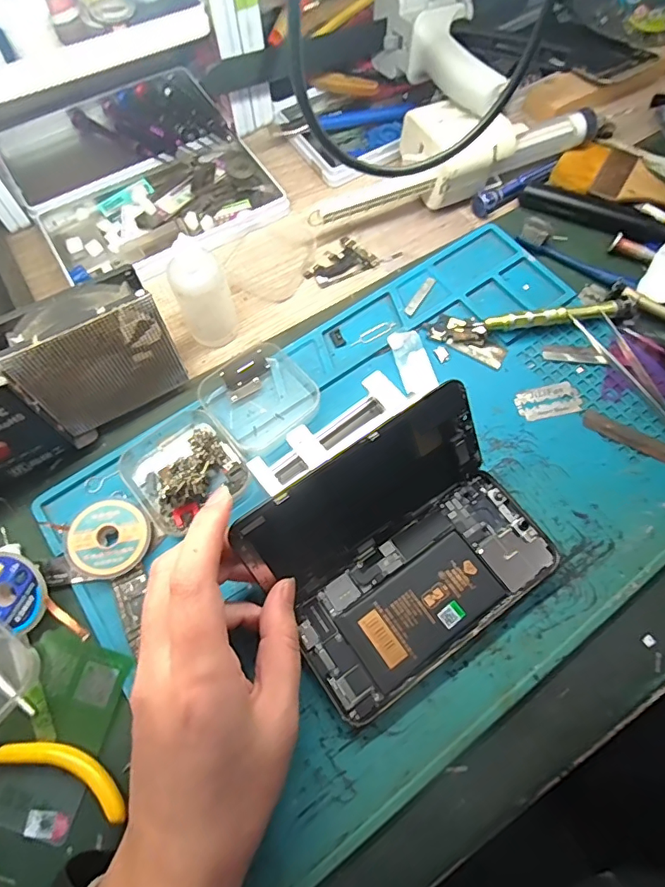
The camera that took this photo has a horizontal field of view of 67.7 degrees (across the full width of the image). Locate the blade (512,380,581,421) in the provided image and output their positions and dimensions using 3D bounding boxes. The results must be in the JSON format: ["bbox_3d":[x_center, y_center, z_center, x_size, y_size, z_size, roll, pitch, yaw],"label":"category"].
[{"bbox_3d":[0.140,-0.028,0.320,0.041,0.004,0.023,-14,67,-5],"label":"blade"}]

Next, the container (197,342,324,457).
[{"bbox_3d":[-0.045,-0.029,0.315,0.061,0.019,0.059,-36,70,-13],"label":"container"}]

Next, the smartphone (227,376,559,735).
[{"bbox_3d":[0.036,0.048,0.255,0.142,0.055,0.117,-32,69,-12],"label":"smartphone"}]

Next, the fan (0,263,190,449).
[{"bbox_3d":[-0.133,-0.048,0.287,0.081,0.085,0.029,-35,70,-13],"label":"fan"}]

